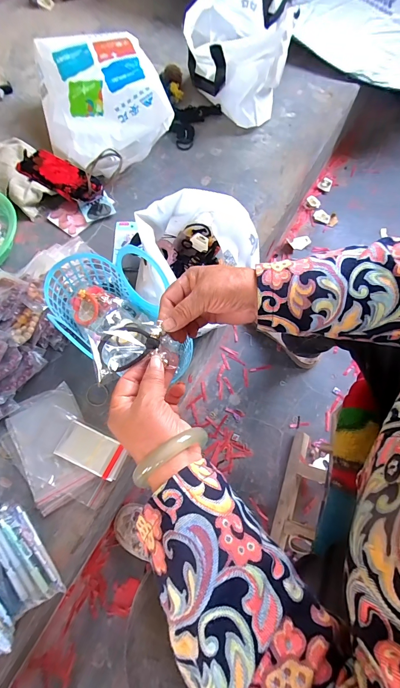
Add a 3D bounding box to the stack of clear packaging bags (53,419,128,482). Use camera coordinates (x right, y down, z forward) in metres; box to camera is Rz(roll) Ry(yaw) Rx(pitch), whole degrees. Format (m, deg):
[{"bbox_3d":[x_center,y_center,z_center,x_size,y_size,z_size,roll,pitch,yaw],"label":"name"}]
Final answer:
[{"bbox_3d":[-0.197,0.194,0.568,0.124,0.006,0.066,23,72,8],"label":"stack of clear packaging bags"}]

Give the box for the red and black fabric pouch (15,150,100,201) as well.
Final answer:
[{"bbox_3d":[-0.336,-0.405,0.764,0.201,0.046,0.103,30,73,10],"label":"red and black fabric pouch"}]

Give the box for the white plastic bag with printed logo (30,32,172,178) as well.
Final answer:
[{"bbox_3d":[-0.252,-0.608,0.785,0.279,0.113,0.345,-21,71,-8],"label":"white plastic bag with printed logo"}]

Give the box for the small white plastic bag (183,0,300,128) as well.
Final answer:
[{"bbox_3d":[0.098,-0.768,0.833,0.258,0.214,0.255,15,71,5],"label":"small white plastic bag"}]

